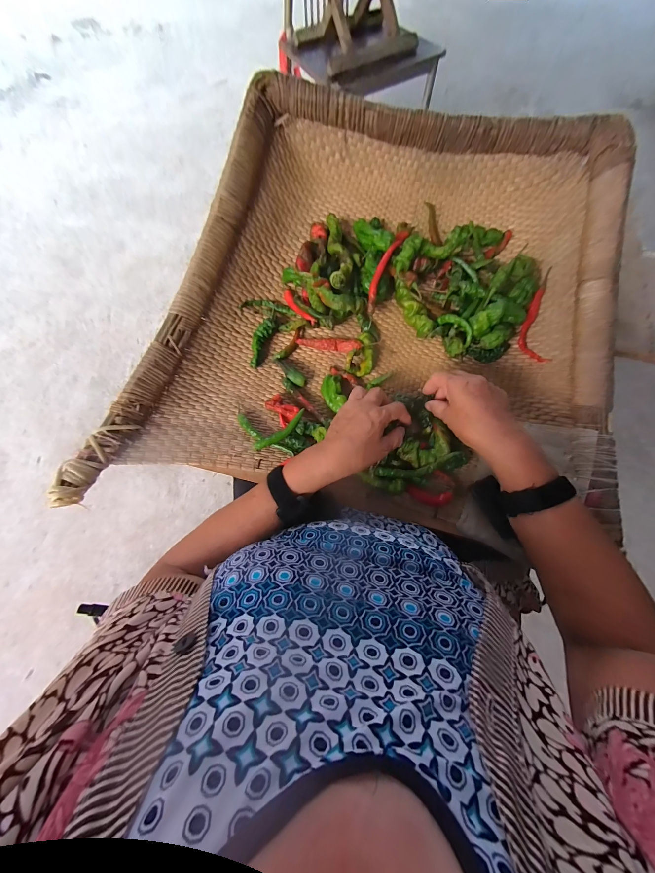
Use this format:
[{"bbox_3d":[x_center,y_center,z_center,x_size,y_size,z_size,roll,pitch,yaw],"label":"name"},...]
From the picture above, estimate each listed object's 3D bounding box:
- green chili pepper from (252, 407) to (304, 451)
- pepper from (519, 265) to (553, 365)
[{"bbox_3d":[-0.063,-0.006,0.400,0.080,0.023,0.016,-33,73,-7],"label":"green chili pepper"},{"bbox_3d":[0.321,-0.186,0.447,0.037,0.024,0.151,11,86,5],"label":"pepper"}]

